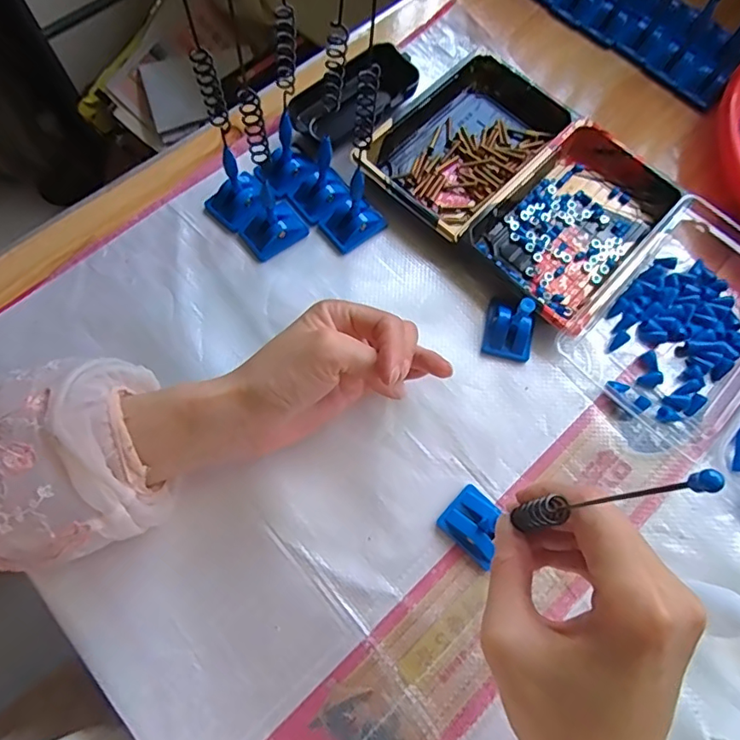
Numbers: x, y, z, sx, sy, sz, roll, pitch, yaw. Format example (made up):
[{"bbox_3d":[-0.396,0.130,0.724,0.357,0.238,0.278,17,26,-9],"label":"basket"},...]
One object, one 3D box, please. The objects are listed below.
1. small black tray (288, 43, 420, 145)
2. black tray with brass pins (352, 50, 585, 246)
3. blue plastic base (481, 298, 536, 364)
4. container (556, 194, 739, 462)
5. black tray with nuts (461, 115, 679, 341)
[{"bbox_3d":[-0.012,-0.219,0.432,0.102,0.030,0.053,-39,76,-15],"label":"small black tray"},{"bbox_3d":[0.077,-0.180,0.426,0.109,0.023,0.160,43,74,12],"label":"black tray with brass pins"},{"bbox_3d":[0.100,-0.036,0.369,0.033,0.045,0.043,11,70,2],"label":"blue plastic base"},{"bbox_3d":[0.231,-0.041,0.379,0.114,0.033,0.173,40,73,11],"label":"container"},{"bbox_3d":[0.156,-0.115,0.407,0.104,0.022,0.171,39,73,11],"label":"black tray with nuts"}]

